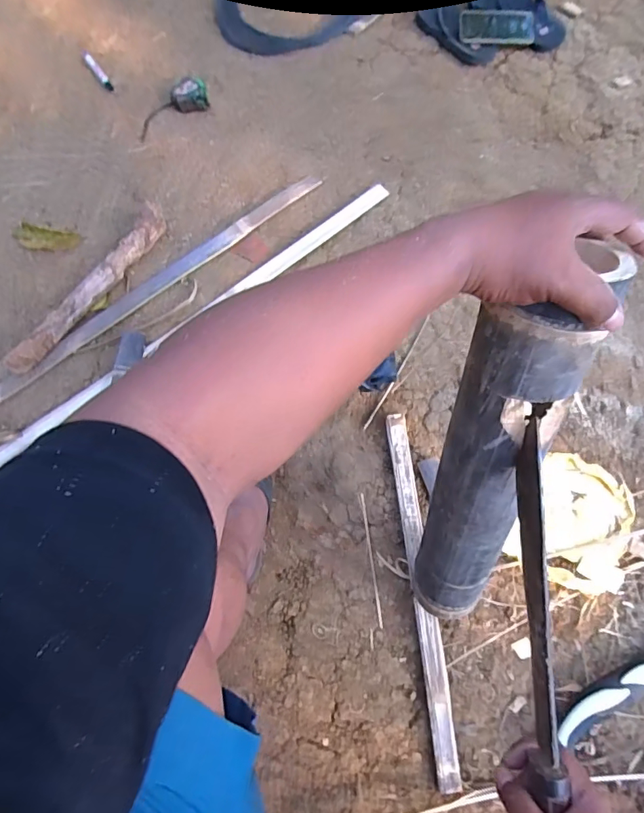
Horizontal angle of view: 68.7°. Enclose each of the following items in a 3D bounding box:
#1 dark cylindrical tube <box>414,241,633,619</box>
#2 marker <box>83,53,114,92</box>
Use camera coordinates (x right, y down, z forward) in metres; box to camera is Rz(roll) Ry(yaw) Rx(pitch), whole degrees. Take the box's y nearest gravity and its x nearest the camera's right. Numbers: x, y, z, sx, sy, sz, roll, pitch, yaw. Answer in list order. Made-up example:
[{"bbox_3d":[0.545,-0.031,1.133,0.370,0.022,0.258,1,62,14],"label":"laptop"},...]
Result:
[{"bbox_3d":[0.155,0.075,0.462,0.085,0.442,0.065,2,41,1],"label":"dark cylindrical tube"},{"bbox_3d":[-0.508,-0.759,1.064,0.020,0.019,0.128,-32,70,-13],"label":"marker"}]

